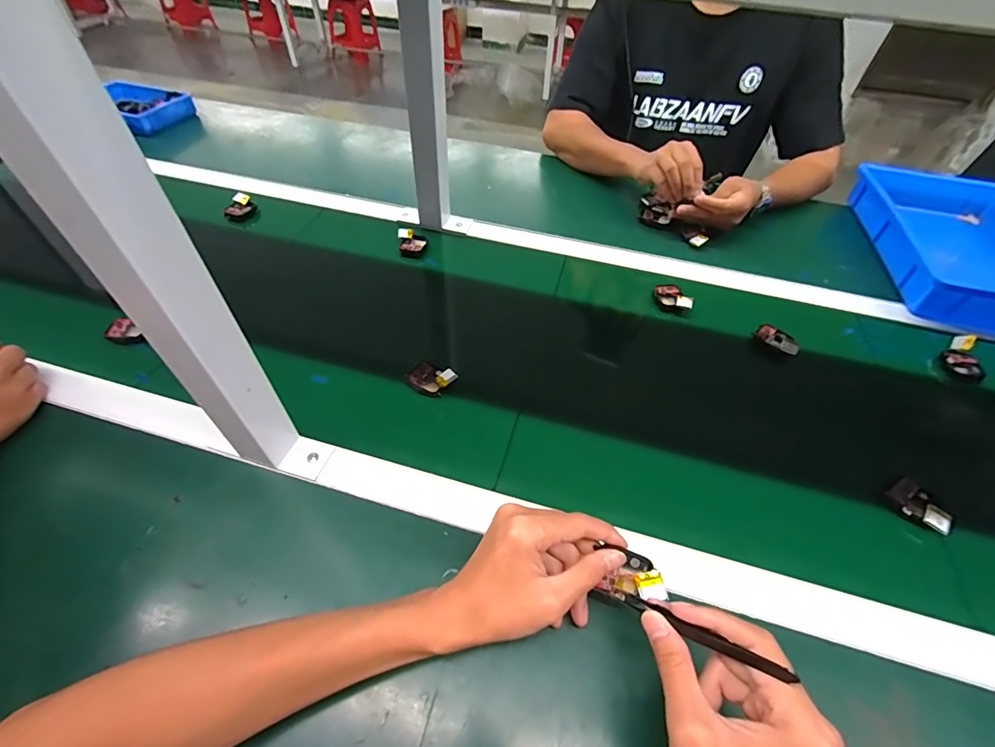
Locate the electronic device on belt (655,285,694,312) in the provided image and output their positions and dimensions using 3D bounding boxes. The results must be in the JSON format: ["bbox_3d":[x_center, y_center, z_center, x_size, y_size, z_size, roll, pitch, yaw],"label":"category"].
[{"bbox_3d":[0.241,-0.106,0.603,0.050,0.017,0.041,16,51,9],"label":"electronic device on belt"}]

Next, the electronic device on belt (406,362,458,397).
[{"bbox_3d":[-0.075,0.005,0.496,0.047,0.016,0.040,36,56,23],"label":"electronic device on belt"}]

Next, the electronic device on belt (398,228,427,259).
[{"bbox_3d":[-0.128,-0.200,0.662,0.040,0.016,0.053,-5,50,-9],"label":"electronic device on belt"}]

